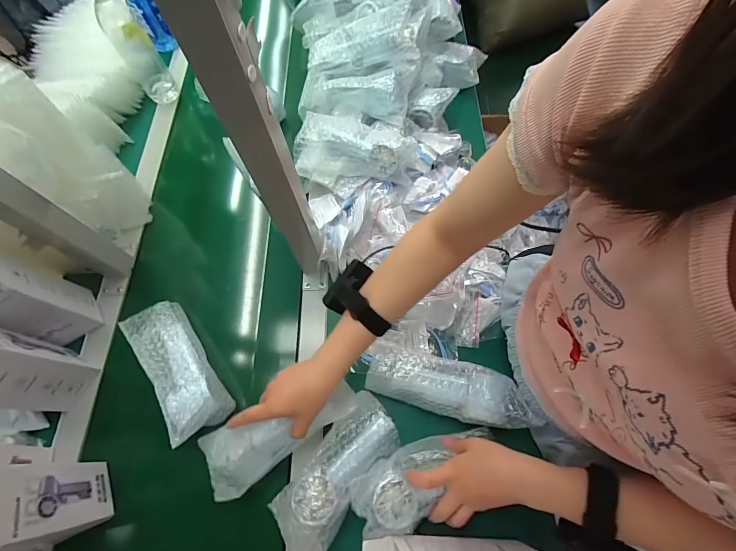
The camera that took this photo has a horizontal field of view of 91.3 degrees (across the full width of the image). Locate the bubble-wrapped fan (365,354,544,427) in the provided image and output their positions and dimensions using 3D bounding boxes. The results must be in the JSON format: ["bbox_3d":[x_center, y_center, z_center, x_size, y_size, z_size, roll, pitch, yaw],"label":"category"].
[{"bbox_3d":[0.103,0.147,0.468,0.203,0.053,0.066,10,67,7],"label":"bubble-wrapped fan"}]

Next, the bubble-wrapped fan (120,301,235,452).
[{"bbox_3d":[-0.272,0.129,0.519,0.072,0.067,0.201,-36,69,-12],"label":"bubble-wrapped fan"}]

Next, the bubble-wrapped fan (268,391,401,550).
[{"bbox_3d":[-0.037,0.245,0.451,0.084,0.056,0.184,37,73,17],"label":"bubble-wrapped fan"}]

